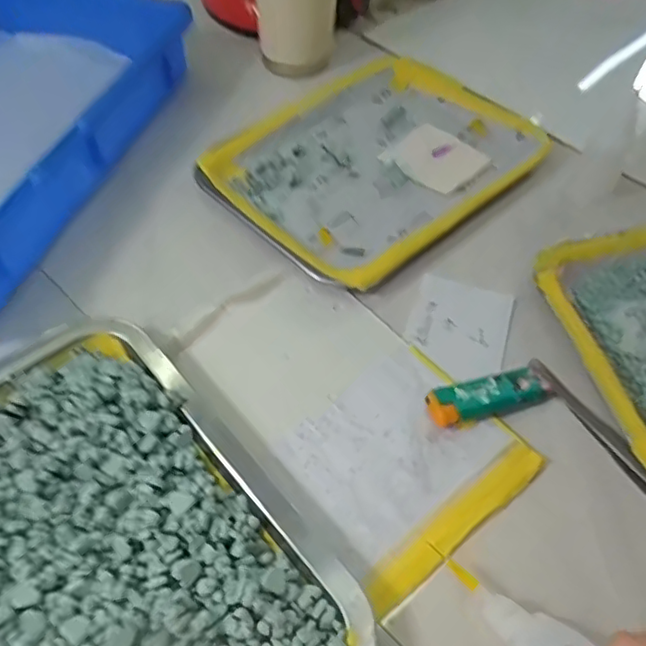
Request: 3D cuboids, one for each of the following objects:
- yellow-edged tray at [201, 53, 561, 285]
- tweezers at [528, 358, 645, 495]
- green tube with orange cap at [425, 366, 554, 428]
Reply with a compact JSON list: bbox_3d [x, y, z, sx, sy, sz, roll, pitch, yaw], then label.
[{"bbox_3d":[0.044,-0.135,0.500,0.192,0.021,0.253,39,60,24],"label":"yellow-edged tray"},{"bbox_3d":[0.166,0.067,0.356,0.014,0.015,0.131,-25,57,-20],"label":"tweezers"},{"bbox_3d":[0.098,0.044,0.369,0.075,0.013,0.023,-14,54,-13],"label":"green tube with orange cap"}]

